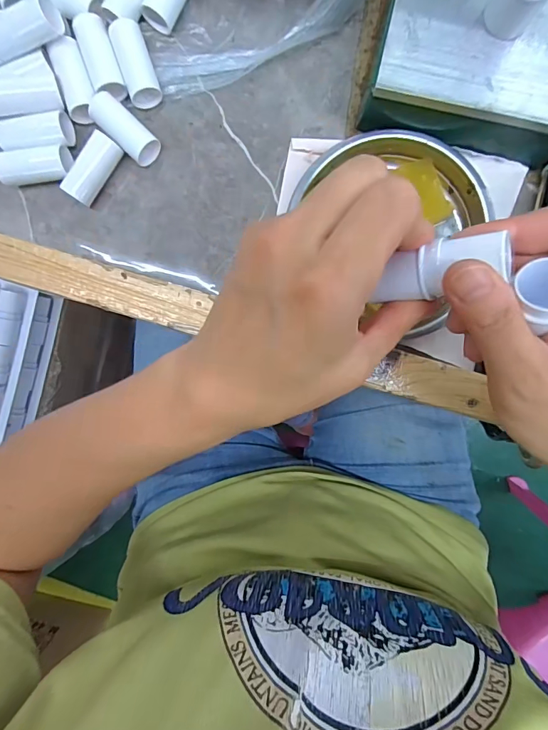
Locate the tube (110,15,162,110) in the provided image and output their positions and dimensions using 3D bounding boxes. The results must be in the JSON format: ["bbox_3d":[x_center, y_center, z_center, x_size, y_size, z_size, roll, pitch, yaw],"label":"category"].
[{"bbox_3d":[-0.092,-0.200,0.265,0.020,0.015,0.049,-17,93,3],"label":"tube"}]

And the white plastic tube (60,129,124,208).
[{"bbox_3d":[-0.122,-0.132,0.267,0.017,0.023,0.045,35,94,-1],"label":"white plastic tube"}]

